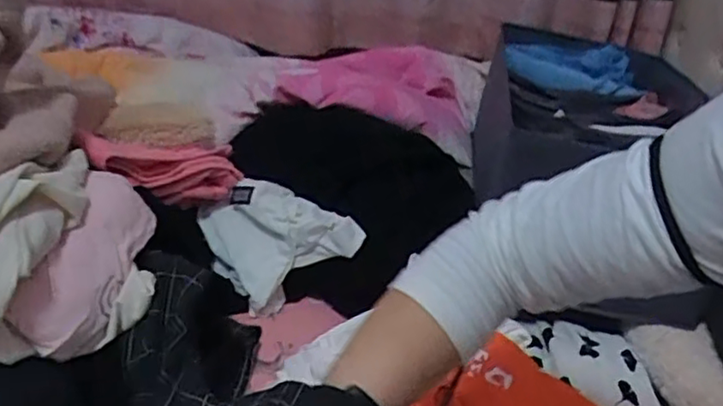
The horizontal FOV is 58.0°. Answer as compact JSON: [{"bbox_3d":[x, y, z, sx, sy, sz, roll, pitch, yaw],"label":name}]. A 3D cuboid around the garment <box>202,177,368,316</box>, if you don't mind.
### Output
[{"bbox_3d":[-0.109,0.056,0.816,0.206,0.120,0.097,26,34,35],"label":"garment"}]

